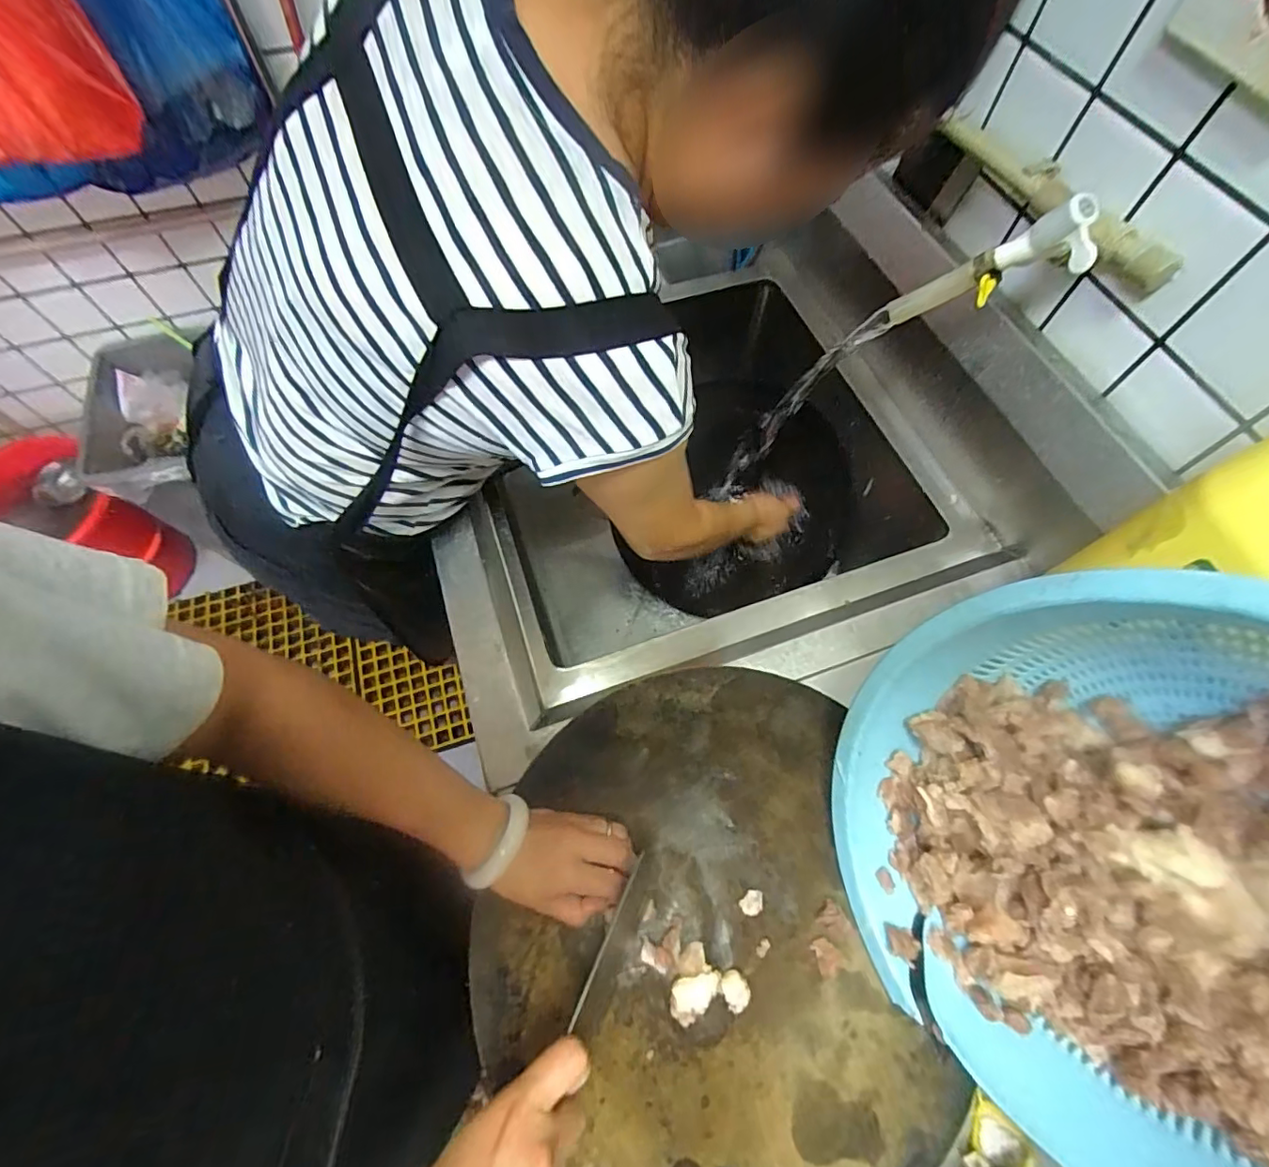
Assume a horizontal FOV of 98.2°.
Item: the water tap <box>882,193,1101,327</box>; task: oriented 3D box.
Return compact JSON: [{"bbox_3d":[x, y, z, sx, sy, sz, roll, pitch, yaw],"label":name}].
[{"bbox_3d":[0.309,-0.275,0.492,0.047,0.165,0.048,40,62,-30],"label":"water tap"}]

